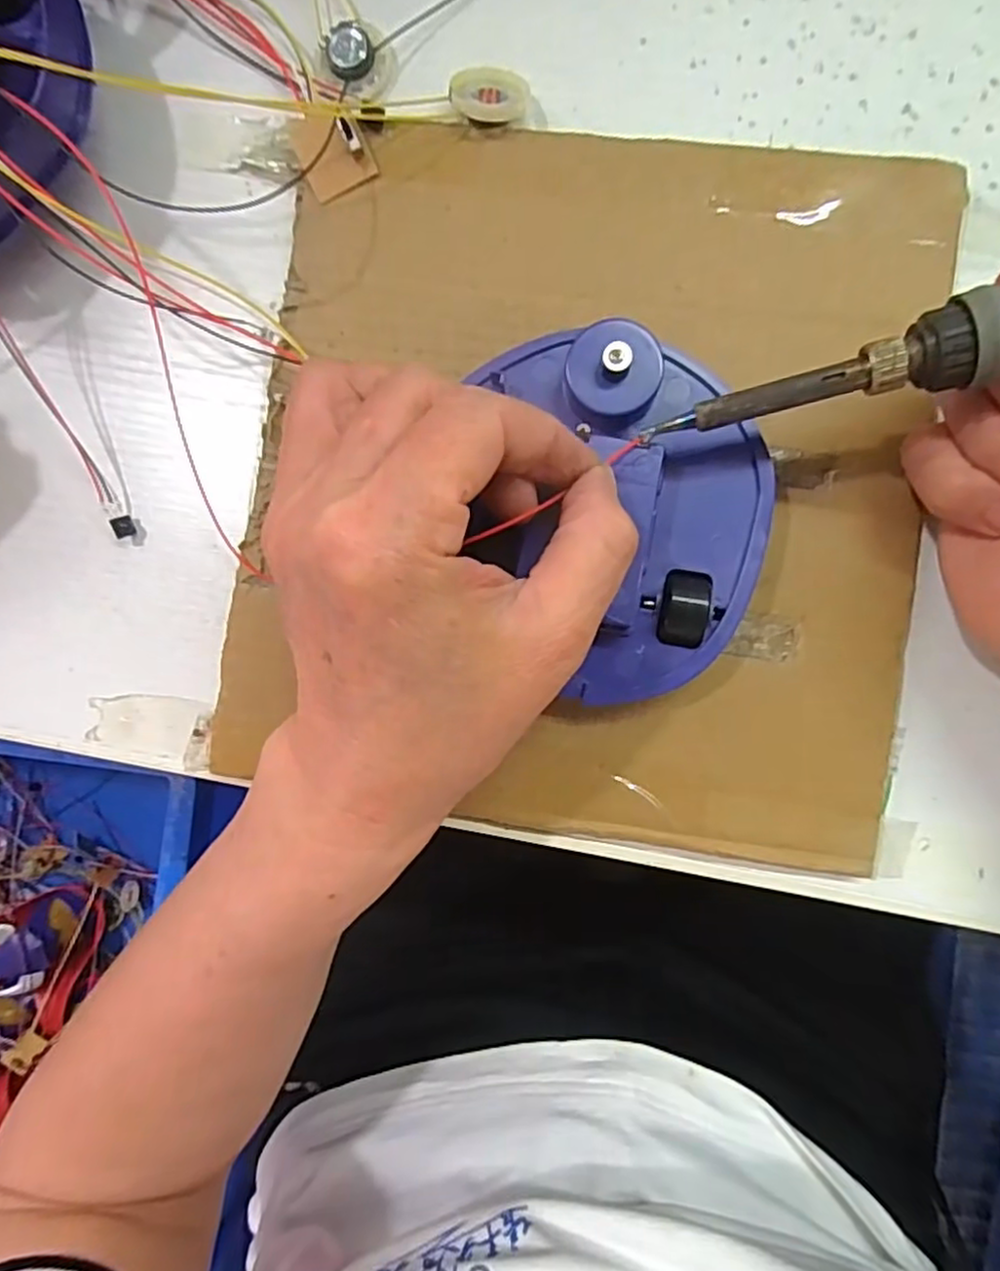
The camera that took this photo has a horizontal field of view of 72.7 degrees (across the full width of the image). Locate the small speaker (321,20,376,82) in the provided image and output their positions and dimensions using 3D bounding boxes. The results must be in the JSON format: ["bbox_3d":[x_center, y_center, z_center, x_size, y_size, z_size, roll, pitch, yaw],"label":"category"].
[{"bbox_3d":[-0.050,-0.195,0.226,0.016,0.008,0.016,0,90,4],"label":"small speaker"}]

